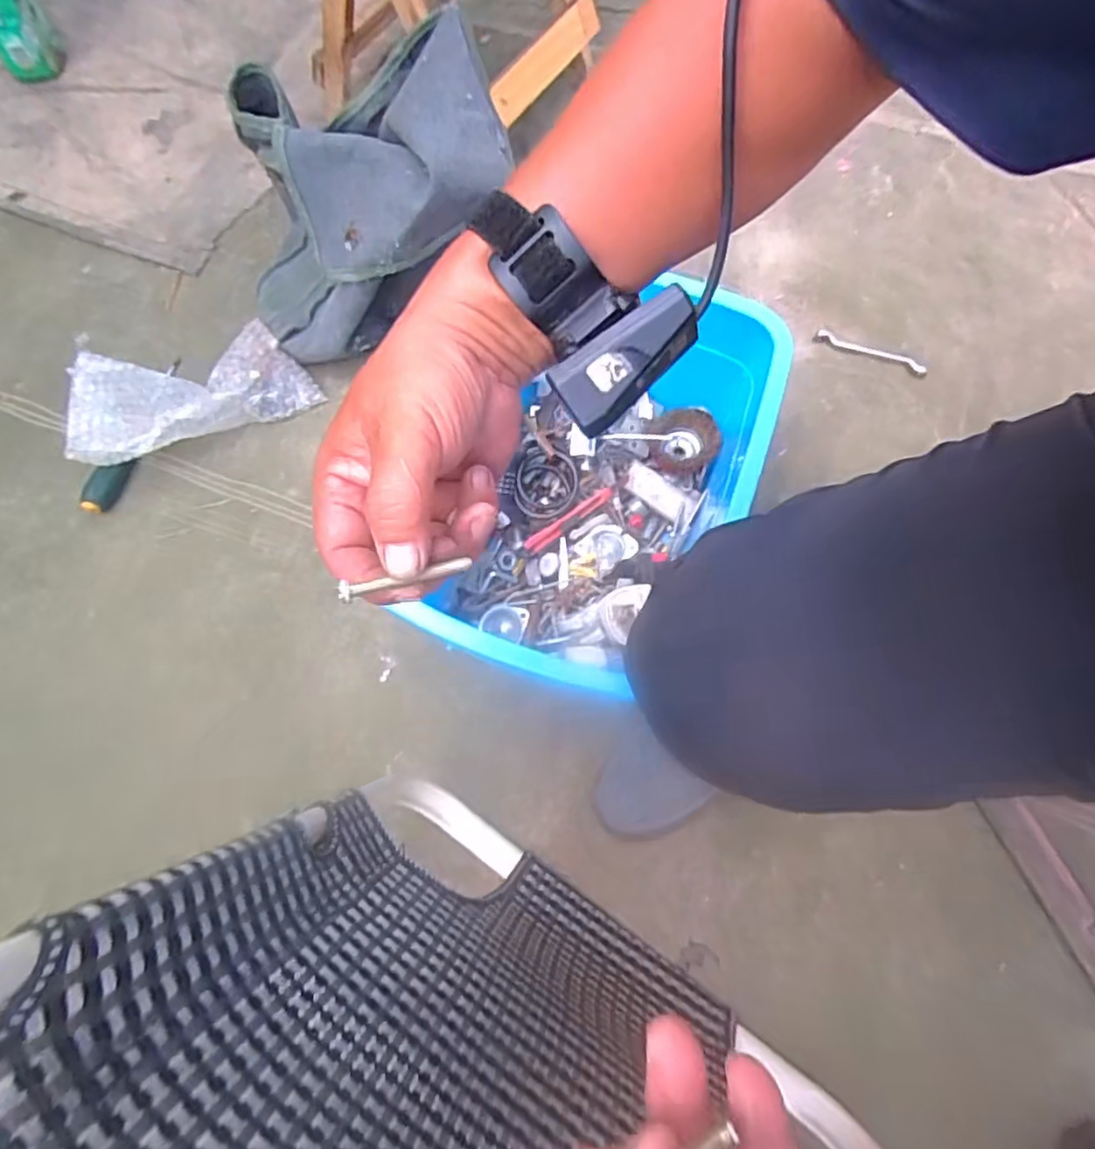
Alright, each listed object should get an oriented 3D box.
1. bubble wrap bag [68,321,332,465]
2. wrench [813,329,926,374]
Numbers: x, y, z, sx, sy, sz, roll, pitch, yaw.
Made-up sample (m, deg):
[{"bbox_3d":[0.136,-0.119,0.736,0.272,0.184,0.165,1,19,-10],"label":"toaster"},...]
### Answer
[{"bbox_3d":[-0.422,-0.218,0.789,0.273,0.062,0.111,-23,72,-25],"label":"bubble wrap bag"},{"bbox_3d":[0.405,-0.280,0.836,0.133,0.013,0.020,26,73,9],"label":"wrench"}]

